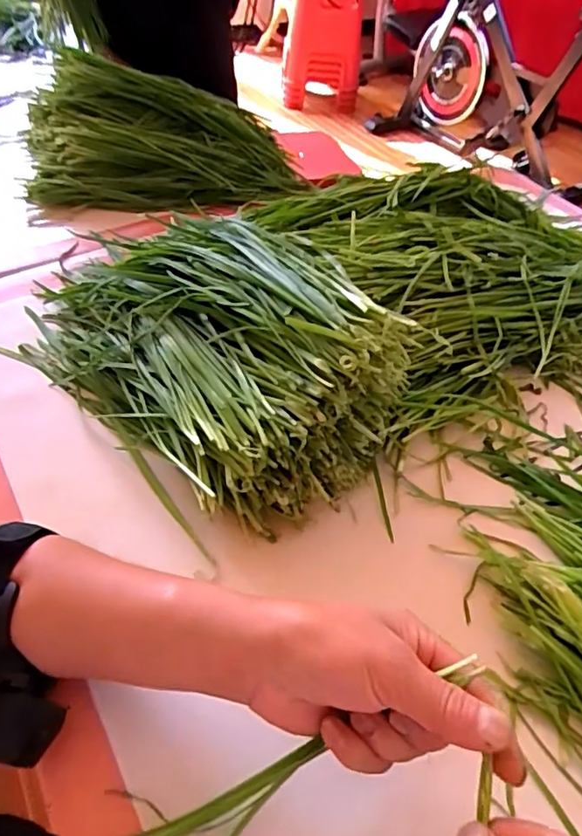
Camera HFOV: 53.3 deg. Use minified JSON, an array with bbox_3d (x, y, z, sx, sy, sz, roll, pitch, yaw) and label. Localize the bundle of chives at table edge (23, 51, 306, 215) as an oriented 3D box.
[{"bbox_3d":[-0.160,-0.349,0.705,0.345,0.104,0.198,-3,47,-10],"label":"bundle of chives at table edge"}]

